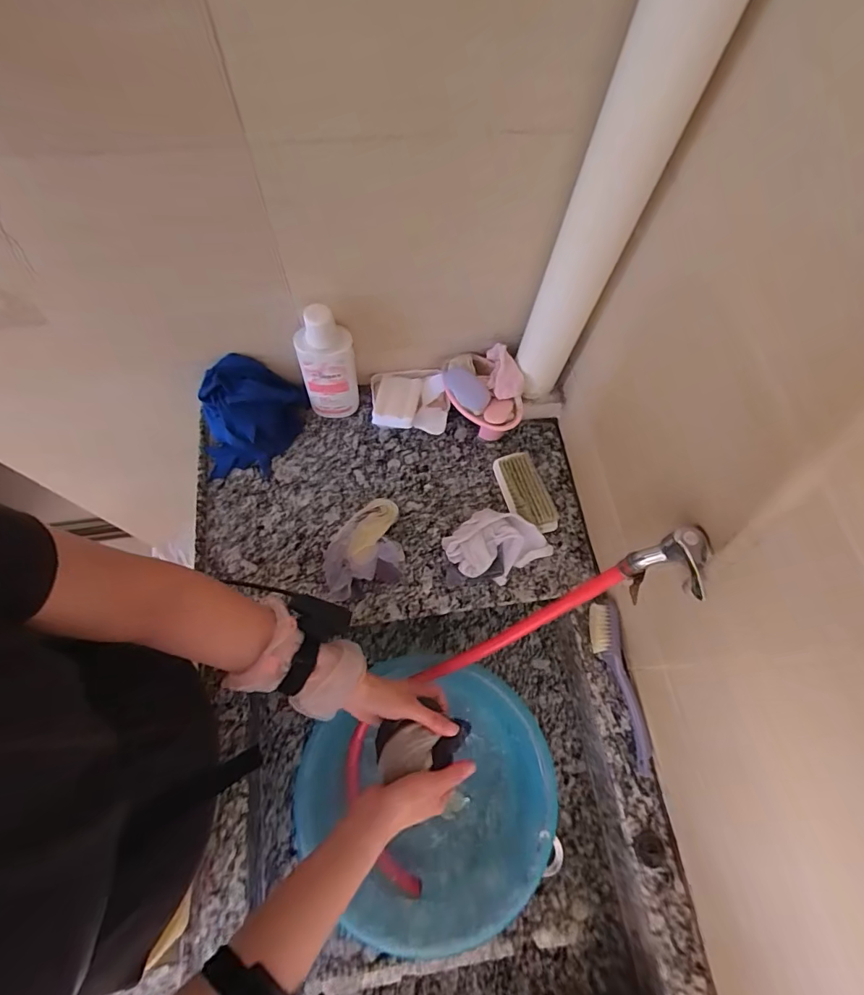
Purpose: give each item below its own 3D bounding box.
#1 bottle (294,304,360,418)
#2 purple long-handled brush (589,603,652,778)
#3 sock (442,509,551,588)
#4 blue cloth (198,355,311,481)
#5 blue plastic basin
[{"bbox_3d":[-0.153,-0.189,0.692,0.077,0.213,0.043,-4,67,-4],"label":"bottle"},{"bbox_3d":[0.259,0.259,0.638,0.037,0.038,0.219,-8,68,-6],"label":"purple long-handled brush"},{"bbox_3d":[0.088,0.073,0.687,0.146,0.061,0.101,-29,71,-14],"label":"sock"},{"bbox_3d":[-0.281,-0.125,0.710,0.123,0.118,0.161,14,67,3],"label":"blue cloth"},{"bbox_3d":[-0.011,0.436,0.698,0.382,0.172,0.350,1,67,-2],"label":"blue plastic basin"}]

